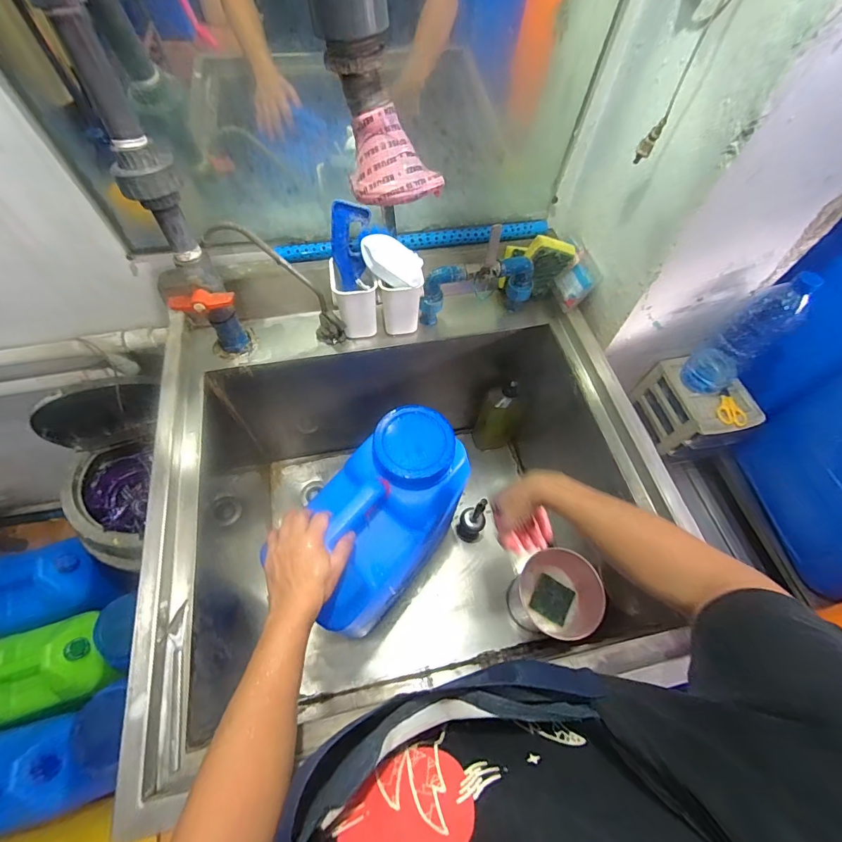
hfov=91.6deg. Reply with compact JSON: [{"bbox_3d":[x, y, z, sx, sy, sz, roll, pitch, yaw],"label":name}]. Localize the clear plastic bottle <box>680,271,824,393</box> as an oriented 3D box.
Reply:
[{"bbox_3d":[0.555,-0.141,0.701,0.064,0.244,0.078,-26,65,-16],"label":"clear plastic bottle"}]

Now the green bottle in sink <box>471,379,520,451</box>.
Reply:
[{"bbox_3d":[0.191,-0.015,0.974,0.084,0.255,0.083,1,61,-2],"label":"green bottle in sink"}]

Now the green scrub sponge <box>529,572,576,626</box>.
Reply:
[{"bbox_3d":[0.260,0.354,0.810,0.075,0.014,0.072,28,64,13],"label":"green scrub sponge"}]

